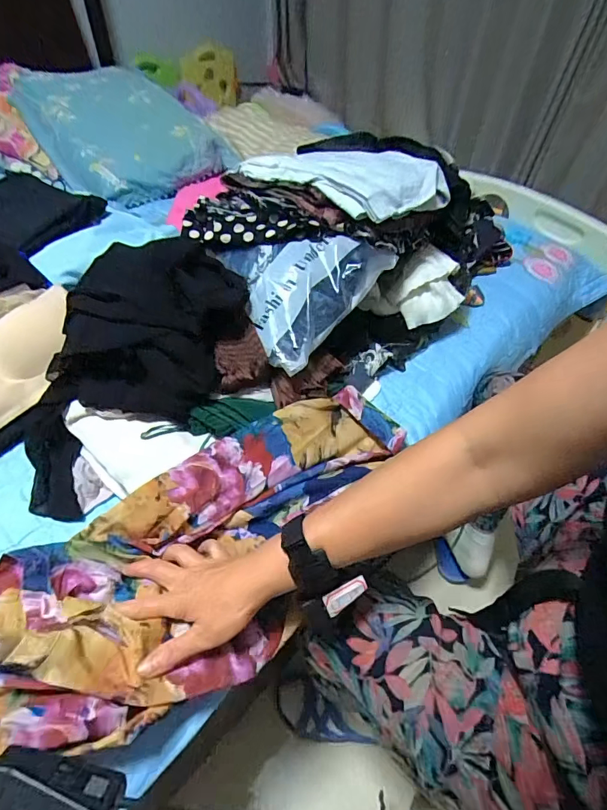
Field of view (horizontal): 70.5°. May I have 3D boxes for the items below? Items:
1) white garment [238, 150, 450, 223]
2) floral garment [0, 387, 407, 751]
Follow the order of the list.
[{"bbox_3d":[0.073,-0.348,0.657,0.226,0.059,0.244,32,54,24],"label":"white garment"},{"bbox_3d":[-0.146,0.177,0.425,0.211,0.167,0.677,34,51,26],"label":"floral garment"}]

